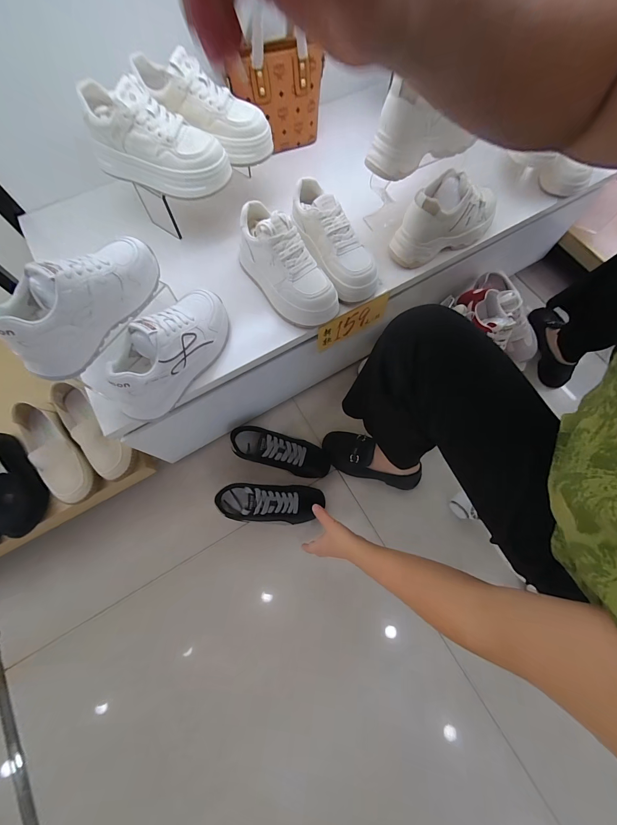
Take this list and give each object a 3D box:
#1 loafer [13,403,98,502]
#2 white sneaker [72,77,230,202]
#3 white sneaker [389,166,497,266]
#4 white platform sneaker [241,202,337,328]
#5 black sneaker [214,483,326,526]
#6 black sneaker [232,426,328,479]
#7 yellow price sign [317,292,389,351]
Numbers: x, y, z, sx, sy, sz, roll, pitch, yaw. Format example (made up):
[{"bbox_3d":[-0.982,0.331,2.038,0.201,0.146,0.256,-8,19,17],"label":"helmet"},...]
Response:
[{"bbox_3d":[-0.507,0.076,0.608,0.085,0.065,0.215,-41,76,-13],"label":"loafer"},{"bbox_3d":[-0.243,-0.438,0.494,0.219,0.105,0.083,16,71,5],"label":"white sneaker"},{"bbox_3d":[0.267,-0.371,0.568,0.226,0.111,0.079,-24,73,-8],"label":"white sneaker"},{"bbox_3d":[-0.038,-0.256,0.526,0.097,0.104,0.219,-36,75,-12],"label":"white platform sneaker"},{"bbox_3d":[-0.079,0.201,0.675,0.224,0.106,0.081,0,71,0],"label":"black sneaker"},{"bbox_3d":[-0.063,0.087,0.712,0.232,0.101,0.086,15,71,5],"label":"black sneaker"},{"bbox_3d":[0.089,-0.179,0.607,0.161,0.080,0.010,-28,64,-13],"label":"yellow price sign"}]

